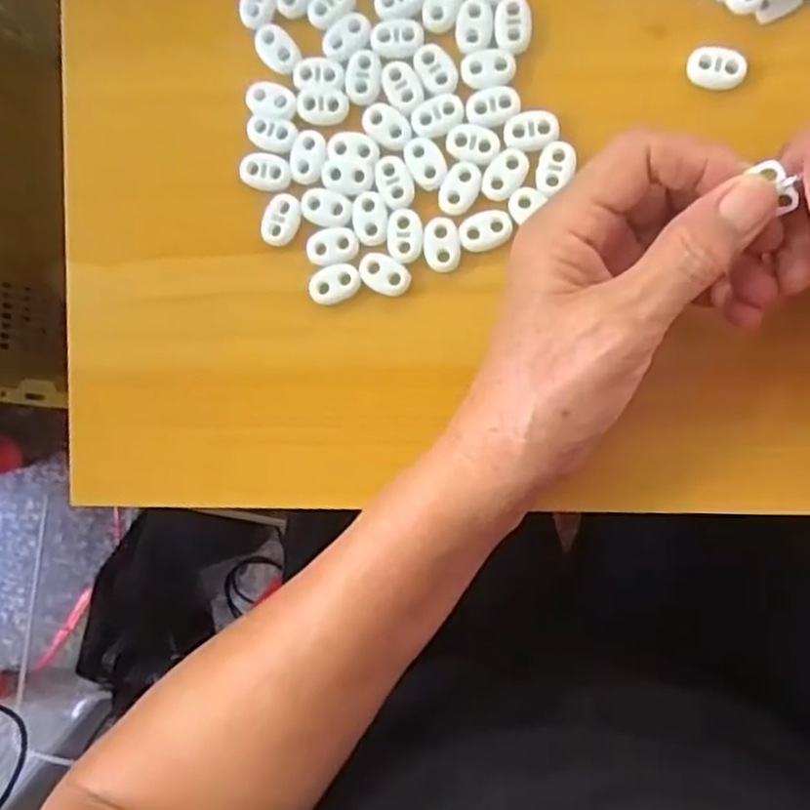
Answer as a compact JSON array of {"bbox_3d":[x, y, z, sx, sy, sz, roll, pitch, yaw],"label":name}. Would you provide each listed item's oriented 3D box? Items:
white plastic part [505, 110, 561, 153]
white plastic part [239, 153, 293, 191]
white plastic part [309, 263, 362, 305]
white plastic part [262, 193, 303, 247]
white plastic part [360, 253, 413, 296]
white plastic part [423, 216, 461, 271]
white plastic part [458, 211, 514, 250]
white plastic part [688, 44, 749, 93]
[{"bbox_3d":[0.052,-0.114,0.289,0.022,0.004,0.016,0,91,7],"label":"white plastic part"},{"bbox_3d":[-0.060,-0.101,0.303,0.022,0.004,0.015,11,93,6],"label":"white plastic part"},{"bbox_3d":[-0.030,-0.052,0.303,0.022,0.004,0.015,-22,89,7],"label":"white plastic part"},{"bbox_3d":[-0.054,-0.080,0.304,0.014,0.005,0.022,21,94,6],"label":"white plastic part"},{"bbox_3d":[-0.009,-0.056,0.300,0.022,0.004,0.016,21,94,6],"label":"white plastic part"},{"bbox_3d":[0.015,-0.068,0.296,0.015,0.004,0.022,-8,90,7],"label":"white plastic part"},{"bbox_3d":[0.034,-0.074,0.294,0.023,0.004,0.014,-21,89,7],"label":"white plastic part"},{"bbox_3d":[0.125,-0.135,0.281,0.022,0.004,0.017,7,92,6],"label":"white plastic part"}]

